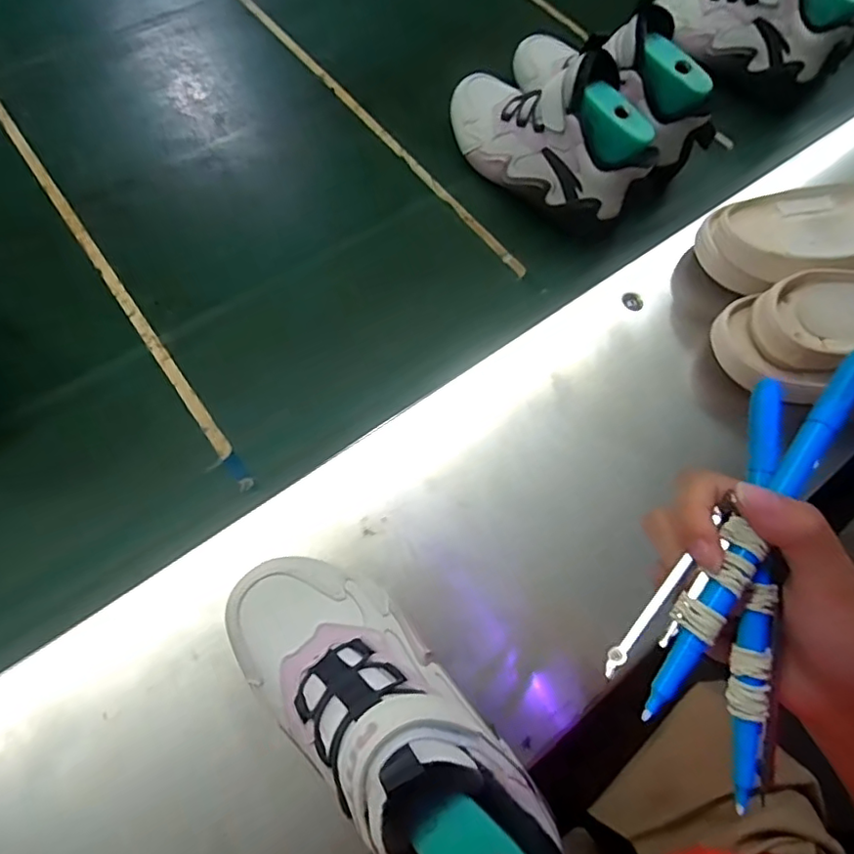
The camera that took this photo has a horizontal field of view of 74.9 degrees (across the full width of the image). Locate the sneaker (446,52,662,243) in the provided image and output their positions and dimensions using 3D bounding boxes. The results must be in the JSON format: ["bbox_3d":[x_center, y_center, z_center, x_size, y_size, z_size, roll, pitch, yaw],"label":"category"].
[{"bbox_3d":[0.120,-0.287,0.523,0.223,0.120,0.100,37,66,16],"label":"sneaker"}]

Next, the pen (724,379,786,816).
[{"bbox_3d":[0.132,0.063,0.223,0.015,0.010,0.165,6,84,0],"label":"pen"}]

